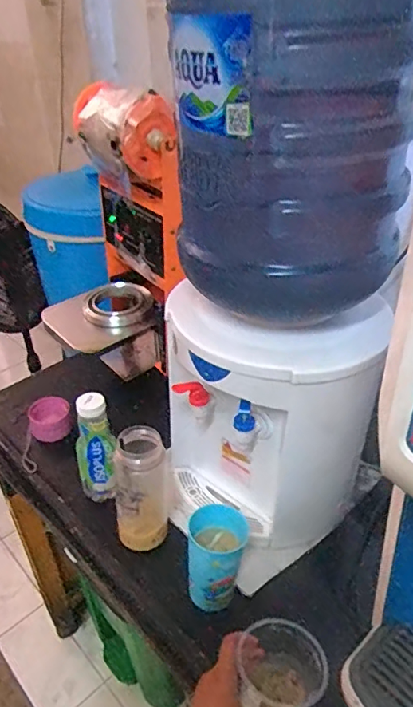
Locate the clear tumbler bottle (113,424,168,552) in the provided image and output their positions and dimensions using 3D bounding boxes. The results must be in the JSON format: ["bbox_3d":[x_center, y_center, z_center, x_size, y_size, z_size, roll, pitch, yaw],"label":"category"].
[{"bbox_3d":[-0.092,0.184,0.724,0.075,0.167,0.085,-6,34,-7],"label":"clear tumbler bottle"}]

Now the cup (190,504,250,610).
[{"bbox_3d":[0.015,0.260,0.656,0.074,0.107,0.076,0,34,2],"label":"cup"}]

